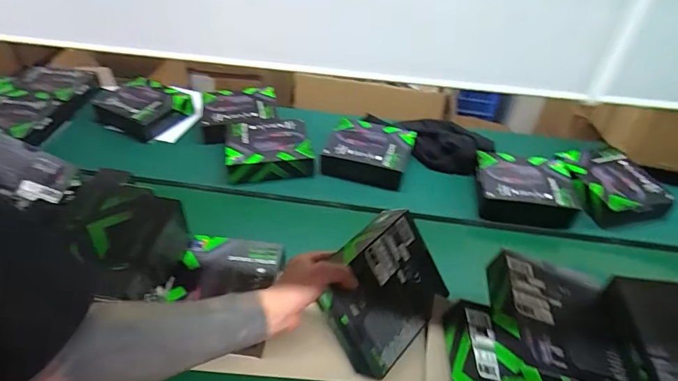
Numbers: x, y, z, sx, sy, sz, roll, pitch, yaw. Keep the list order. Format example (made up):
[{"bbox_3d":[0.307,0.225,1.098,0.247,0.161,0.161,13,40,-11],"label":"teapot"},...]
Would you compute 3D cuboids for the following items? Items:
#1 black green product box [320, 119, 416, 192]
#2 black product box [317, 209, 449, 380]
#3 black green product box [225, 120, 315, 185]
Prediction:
[{"bbox_3d":[0.068,-0.085,0.951,0.180,0.060,0.166,13,45,11],"label":"black green product box"},{"bbox_3d":[0.064,0.140,0.585,0.182,0.162,0.041,-39,16,-35],"label":"black product box"},{"bbox_3d":[-0.158,-0.092,0.939,0.183,0.048,0.156,-8,45,-10],"label":"black green product box"}]

